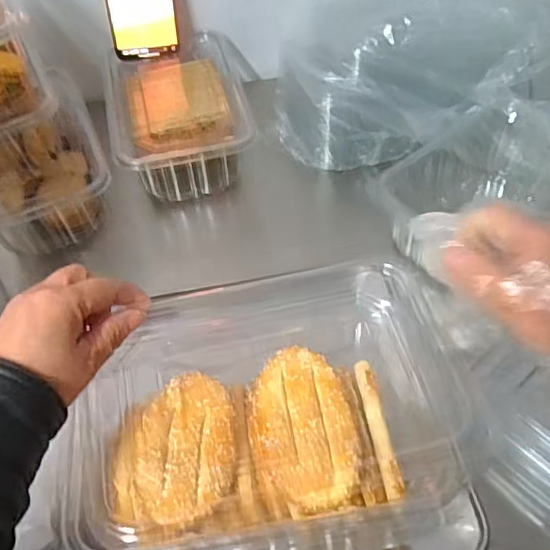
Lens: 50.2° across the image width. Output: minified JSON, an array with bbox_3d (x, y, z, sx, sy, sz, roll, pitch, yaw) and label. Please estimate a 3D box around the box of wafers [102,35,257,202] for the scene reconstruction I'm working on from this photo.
[{"bbox_3d":[-0.117,-0.193,0.717,0.154,0.075,0.205,-13,56,-6],"label":"box of wafers"}]

